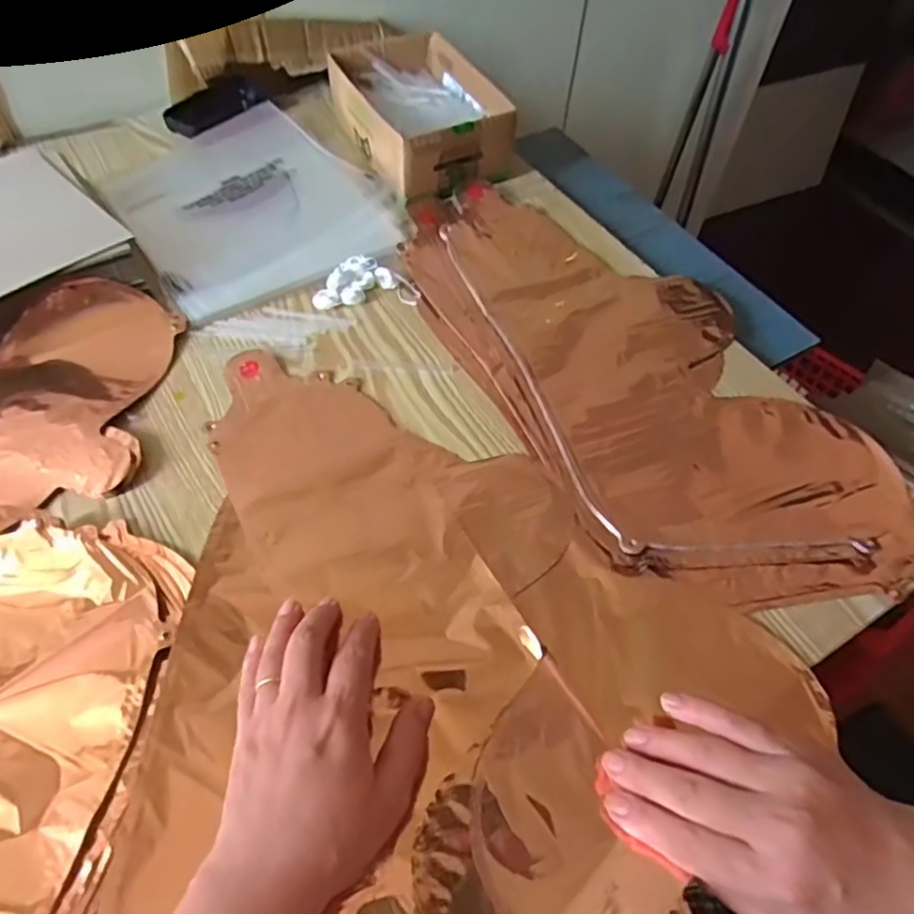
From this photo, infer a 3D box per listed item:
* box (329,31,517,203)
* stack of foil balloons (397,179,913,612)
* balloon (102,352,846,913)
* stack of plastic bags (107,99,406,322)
[{"bbox_3d":[-0.037,-0.360,0.679,0.144,0.063,0.219,-22,58,-17],"label":"box"},{"bbox_3d":[0.131,-0.080,0.514,0.221,0.013,0.456,-23,58,-17],"label":"stack of foil balloons"},{"bbox_3d":[-0.054,0.108,0.374,0.418,0.022,0.337,39,62,23],"label":"balloon"},{"bbox_3d":[-0.197,-0.247,0.620,0.223,0.015,0.257,-29,60,-21],"label":"stack of plastic bags"}]

